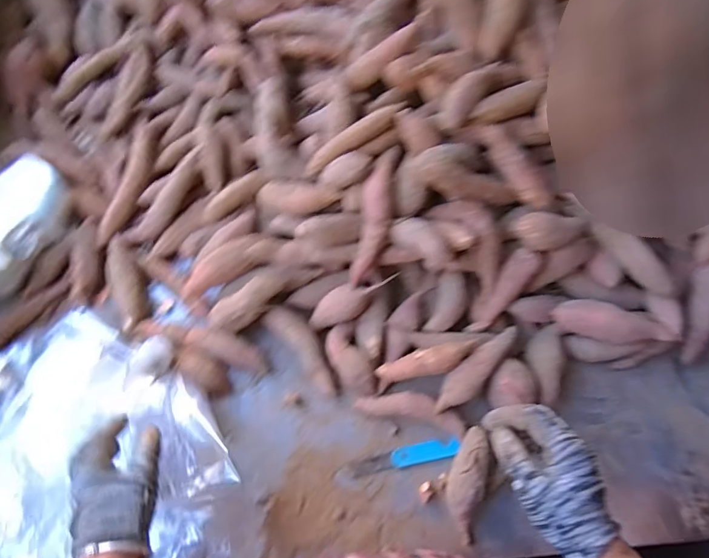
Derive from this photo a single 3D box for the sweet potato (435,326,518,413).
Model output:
[{"bbox_3d":[0.139,0.101,0.530,0.126,0.028,0.033,-38,70,-17],"label":"sweet potato"}]

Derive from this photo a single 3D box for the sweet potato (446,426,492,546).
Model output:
[{"bbox_3d":[0.120,0.219,0.499,0.041,0.038,0.115,10,82,4],"label":"sweet potato"}]

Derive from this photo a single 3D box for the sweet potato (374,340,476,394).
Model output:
[{"bbox_3d":[0.078,0.096,0.526,0.117,0.025,0.028,-22,65,11],"label":"sweet potato"}]

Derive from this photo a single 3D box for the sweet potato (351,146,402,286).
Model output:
[{"bbox_3d":[0.024,-0.069,0.543,0.038,0.038,0.157,13,96,6],"label":"sweet potato"}]

